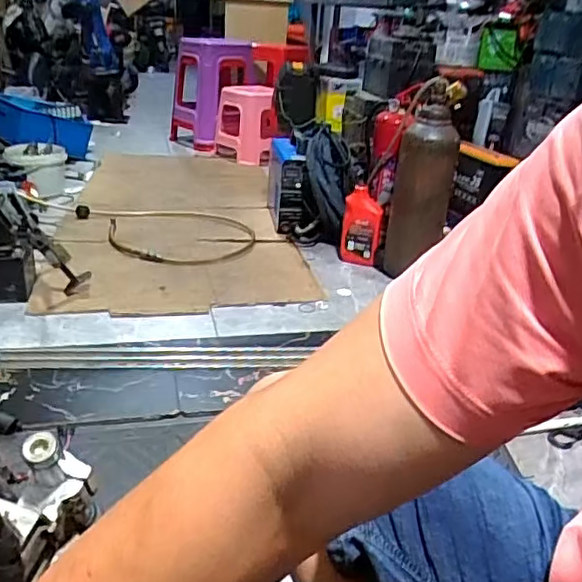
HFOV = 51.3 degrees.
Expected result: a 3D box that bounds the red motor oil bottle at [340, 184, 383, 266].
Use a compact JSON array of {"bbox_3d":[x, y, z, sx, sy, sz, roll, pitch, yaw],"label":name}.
[{"bbox_3d":[0.207,-0.190,1.776,0.113,0.215,0.063,10,26,14],"label":"red motor oil bottle"}]

